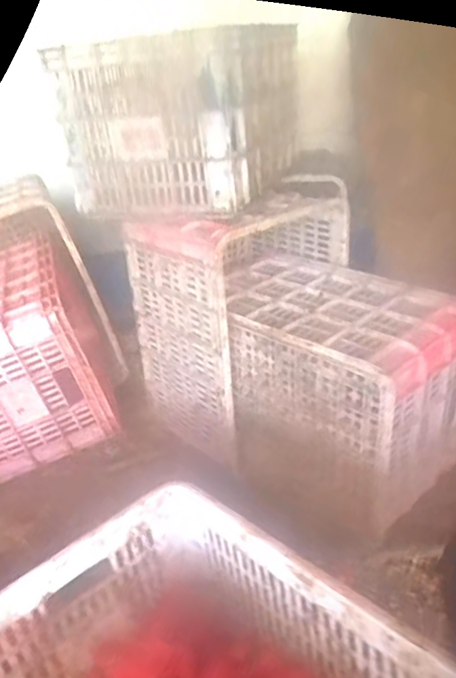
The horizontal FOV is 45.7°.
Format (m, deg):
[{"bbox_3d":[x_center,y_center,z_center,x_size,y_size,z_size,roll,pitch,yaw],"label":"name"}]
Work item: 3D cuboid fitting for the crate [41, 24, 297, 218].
[{"bbox_3d":[-0.087,-0.420,1.069,0.353,0.271,0.403,7,28,23],"label":"crate"}]

